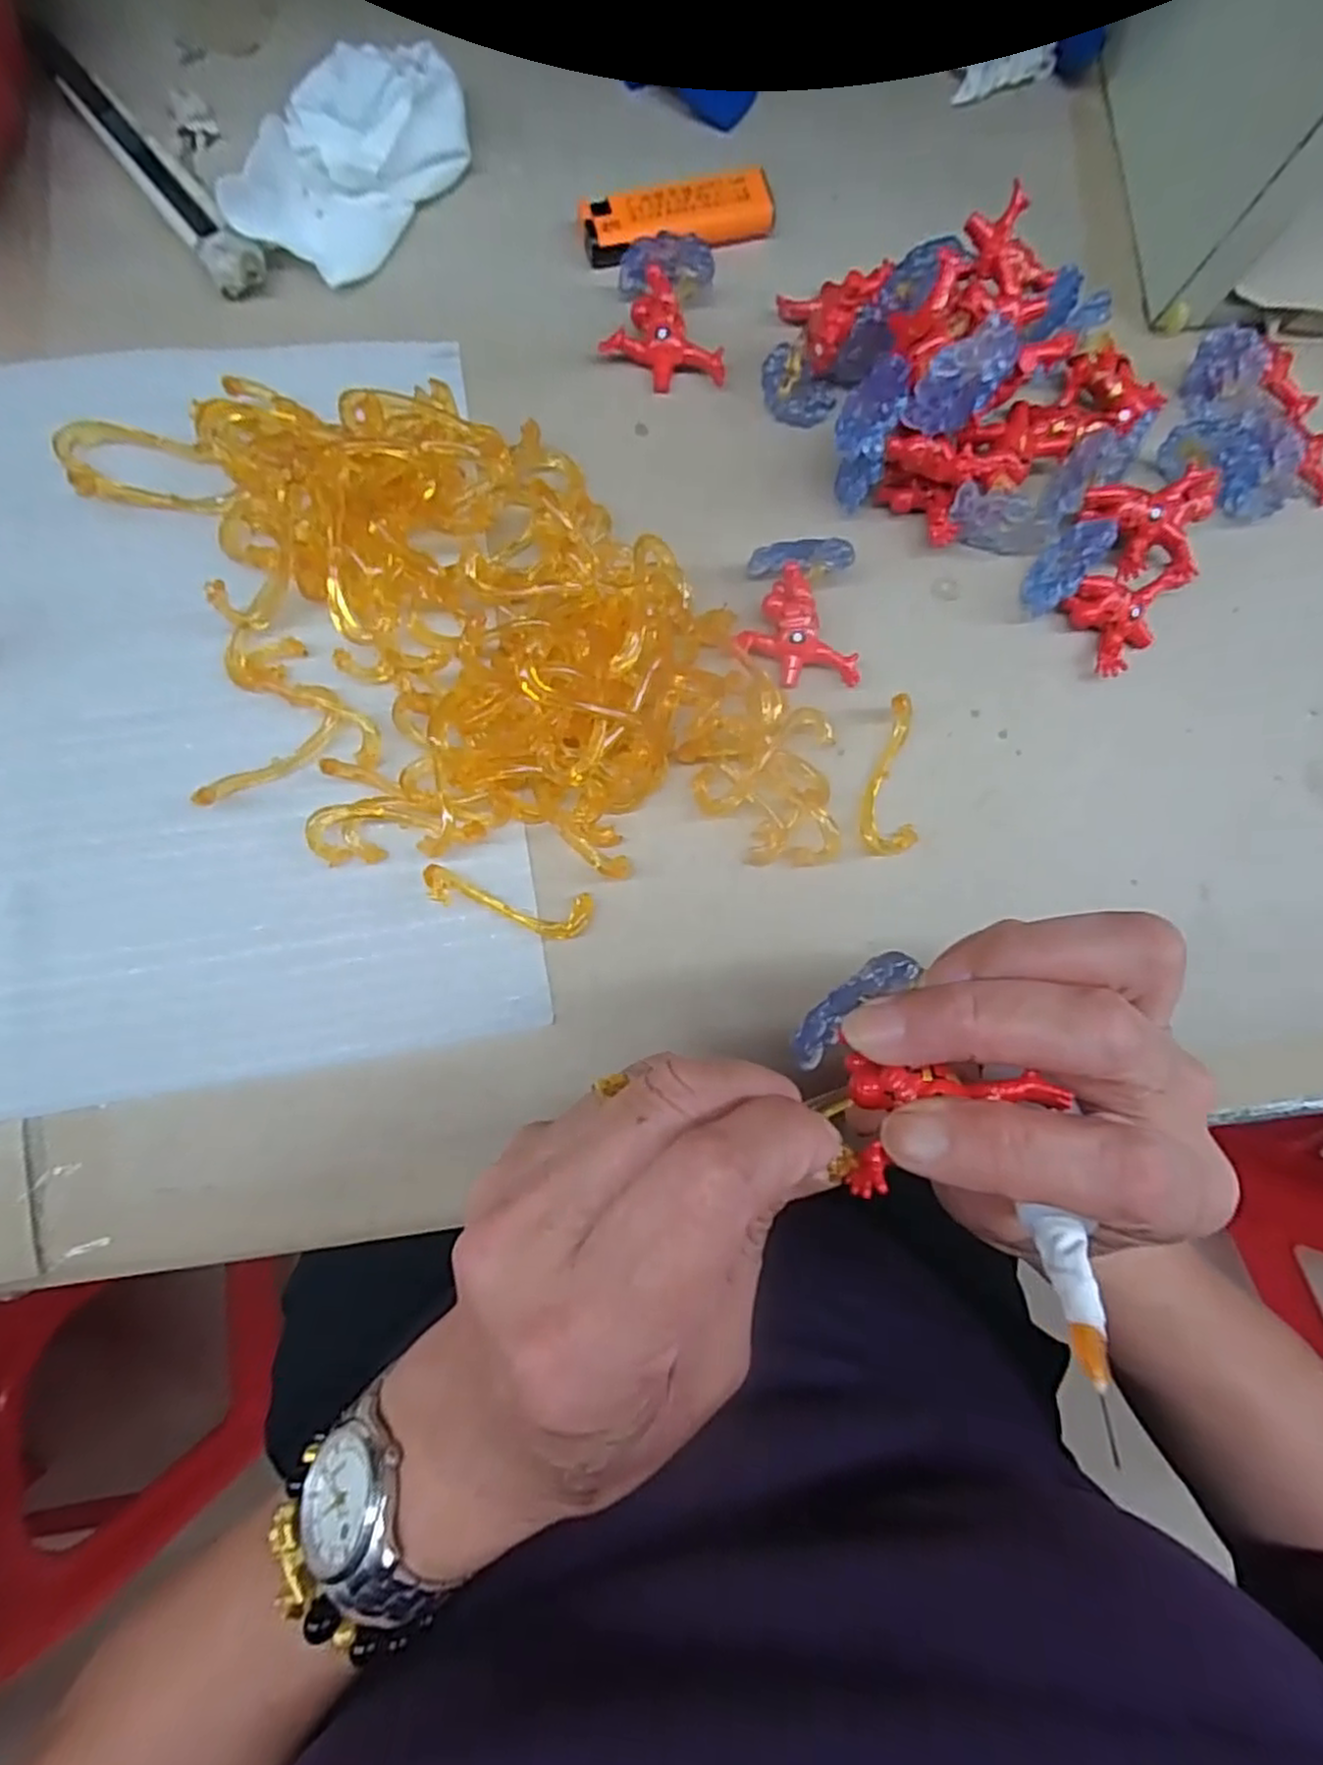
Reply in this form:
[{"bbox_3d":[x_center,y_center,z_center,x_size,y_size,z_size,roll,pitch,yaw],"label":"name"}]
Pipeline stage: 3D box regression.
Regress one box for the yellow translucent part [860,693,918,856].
[{"bbox_3d":[0.086,-0.039,0.273,0.018,0.017,0.056,5,81,-3],"label":"yellow translucent part"}]

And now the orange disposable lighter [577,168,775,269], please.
[{"bbox_3d":[0.007,-0.278,0.310,0.081,0.017,0.022,-15,83,-6],"label":"orange disposable lighter"}]

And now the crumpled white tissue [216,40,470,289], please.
[{"bbox_3d":[-0.124,-0.290,0.292,0.064,0.027,0.103,22,81,0],"label":"crumpled white tissue"}]

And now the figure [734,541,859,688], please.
[{"bbox_3d":[0.054,-0.100,0.276,0.047,0.027,0.046,10,81,-2],"label":"figure"}]

